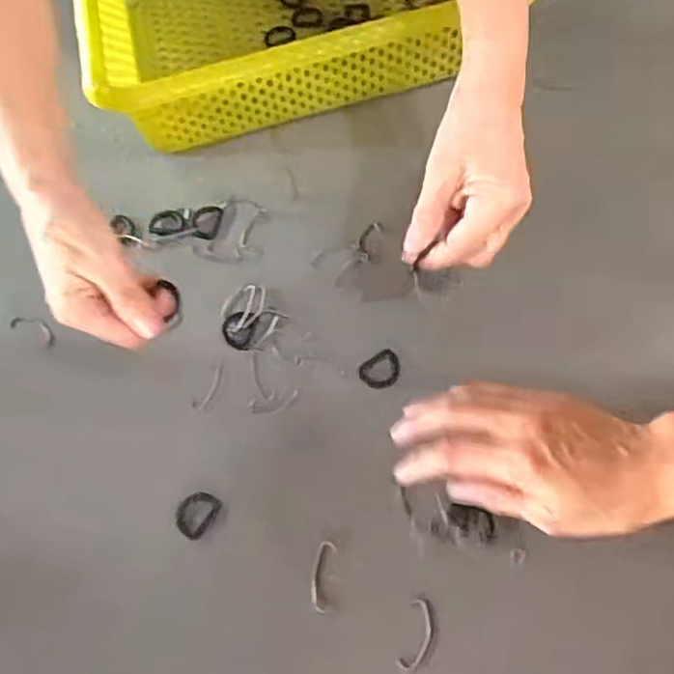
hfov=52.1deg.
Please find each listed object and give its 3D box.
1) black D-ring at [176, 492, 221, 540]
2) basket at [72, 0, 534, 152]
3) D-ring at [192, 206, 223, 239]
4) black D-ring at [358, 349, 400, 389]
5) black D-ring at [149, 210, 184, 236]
[{"bbox_3d":[-0.091,0.113,0.443,0.024,0.006,0.029,33,71,16],"label":"black D-ring"},{"bbox_3d":[-0.045,-0.287,0.582,0.311,0.091,0.236,-16,62,-2],"label":"basket"},{"bbox_3d":[-0.102,-0.090,0.538,0.021,0.004,0.032,8,64,11],"label":"D-ring"},{"bbox_3d":[0.030,0.022,0.467,0.028,0.004,0.024,-33,64,-10],"label":"black D-ring"},{"bbox_3d":[-0.134,-0.090,0.540,0.027,0.005,0.025,-18,62,-3],"label":"black D-ring"}]

